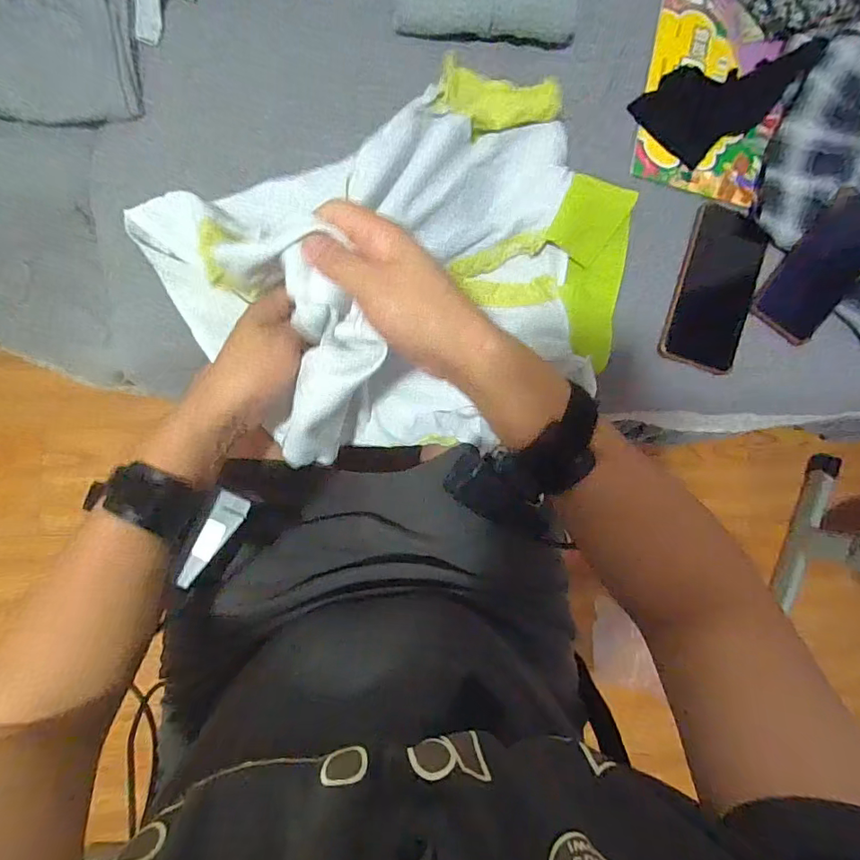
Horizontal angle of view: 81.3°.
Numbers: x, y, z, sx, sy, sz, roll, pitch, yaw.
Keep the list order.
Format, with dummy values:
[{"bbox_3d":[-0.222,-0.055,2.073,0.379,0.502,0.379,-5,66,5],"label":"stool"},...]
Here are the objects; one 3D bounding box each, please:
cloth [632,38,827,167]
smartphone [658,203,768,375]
[{"bbox_3d":[0.303,-0.352,0.514,0.177,0.036,0.093,-36,90,-7],"label":"cloth"},{"bbox_3d":[0.296,-0.145,0.519,0.085,0.016,0.163,16,89,-12],"label":"smartphone"}]

